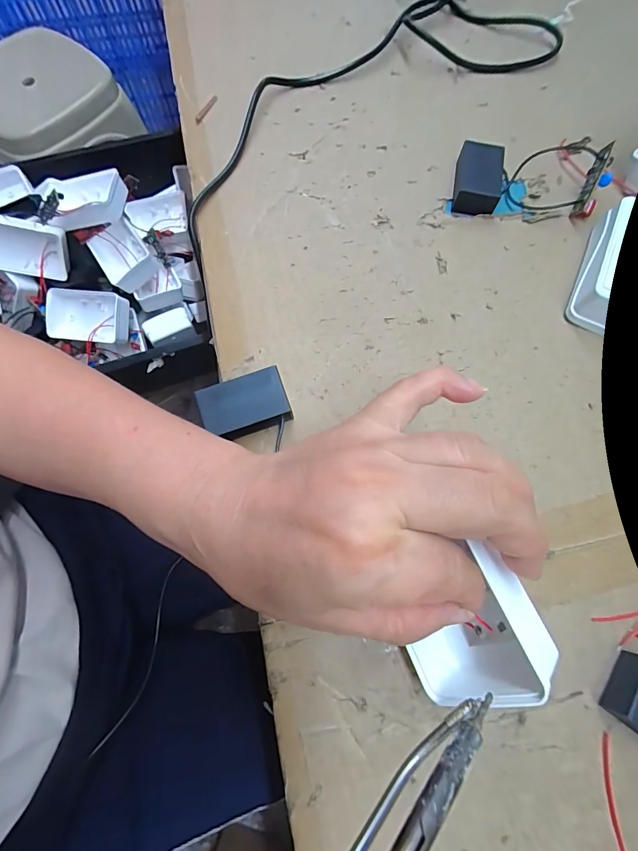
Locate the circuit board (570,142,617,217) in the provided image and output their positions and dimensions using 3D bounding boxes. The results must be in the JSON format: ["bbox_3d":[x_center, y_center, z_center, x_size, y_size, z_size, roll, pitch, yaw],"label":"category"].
[{"bbox_3d":[0.187,-0.163,0.258,0.014,0.013,0.043,19,108,7],"label":"circuit board"}]

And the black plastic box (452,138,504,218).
[{"bbox_3d":[0.112,-0.173,0.271,0.030,0.018,0.048,12,72,4],"label":"black plastic box"}]

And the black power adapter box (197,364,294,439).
[{"bbox_3d":[-0.041,-0.009,0.215,0.046,0.019,0.031,-20,73,-6],"label":"black power adapter box"}]

